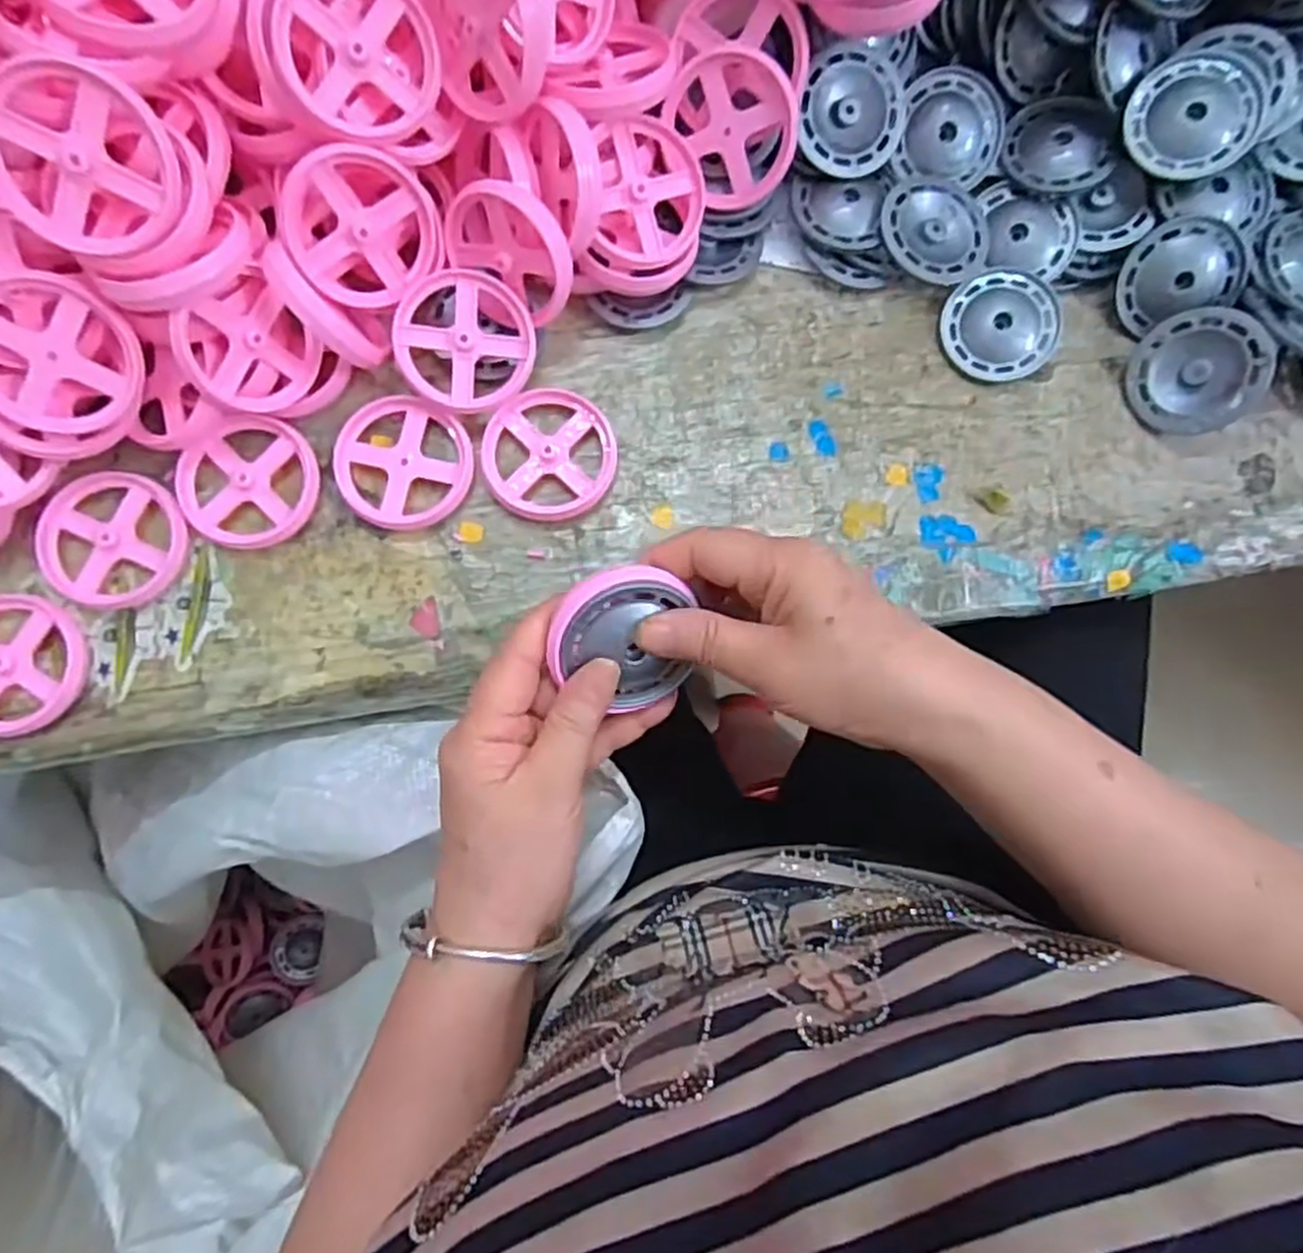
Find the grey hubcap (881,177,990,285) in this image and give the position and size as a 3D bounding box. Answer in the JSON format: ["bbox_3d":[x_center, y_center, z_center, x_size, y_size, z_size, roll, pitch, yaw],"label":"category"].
[{"bbox_3d":[0.142,-0.200,0.389,0.054,0.013,0.056,0,83,-2],"label":"grey hubcap"}]

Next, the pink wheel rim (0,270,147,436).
[{"bbox_3d":[-0.257,-0.116,0.332,0.064,0.013,0.063,3,115,-25],"label":"pink wheel rim"}]

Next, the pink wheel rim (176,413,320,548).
[{"bbox_3d":[-0.193,-0.069,0.367,0.062,0.012,0.061,14,82,0],"label":"pink wheel rim"}]

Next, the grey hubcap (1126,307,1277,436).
[{"bbox_3d":[0.264,-0.123,0.373,0.056,0.007,0.056,-3,97,31],"label":"grey hubcap"}]

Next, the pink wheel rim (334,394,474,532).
[{"bbox_3d":[-0.120,-0.079,0.371,0.066,0.008,0.063,0,83,-2],"label":"pink wheel rim"}]

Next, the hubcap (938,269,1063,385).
[{"bbox_3d":[0.176,-0.153,0.389,0.056,0.011,0.054,0,83,-2],"label":"hubcap"}]

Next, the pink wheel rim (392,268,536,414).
[{"bbox_3d":[-0.088,-0.134,0.365,0.064,0.008,0.064,-1,98,-9],"label":"pink wheel rim"}]

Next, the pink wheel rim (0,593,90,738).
[{"bbox_3d":[-0.295,0.017,0.354,0.063,0.010,0.063,0,85,-1],"label":"pink wheel rim"}]

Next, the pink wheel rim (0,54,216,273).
[{"bbox_3d":[-0.215,-0.177,0.298,0.065,0.022,0.071,-9,123,-14],"label":"pink wheel rim"}]

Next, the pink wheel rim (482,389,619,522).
[{"bbox_3d":[-0.050,-0.084,0.379,0.063,0.009,0.063,-2,83,-2],"label":"pink wheel rim"}]

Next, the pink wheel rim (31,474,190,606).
[{"bbox_3d":[-0.255,-0.041,0.363,0.066,0.009,0.062,13,82,0],"label":"pink wheel rim"}]

